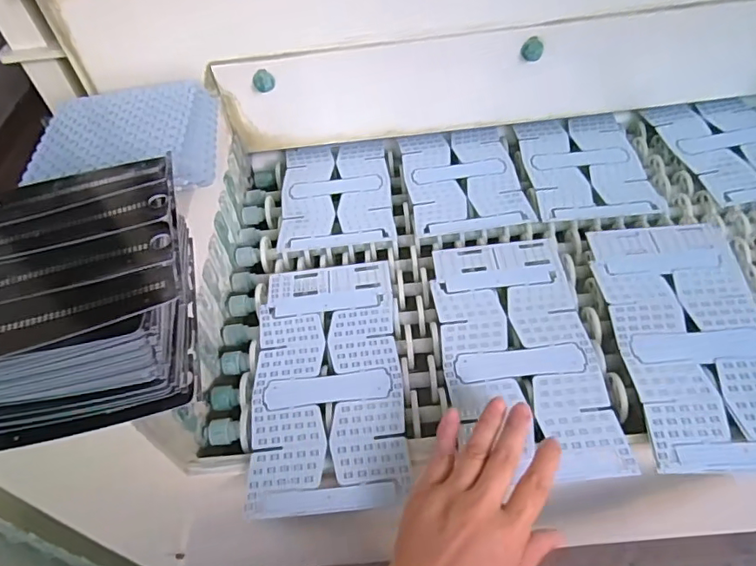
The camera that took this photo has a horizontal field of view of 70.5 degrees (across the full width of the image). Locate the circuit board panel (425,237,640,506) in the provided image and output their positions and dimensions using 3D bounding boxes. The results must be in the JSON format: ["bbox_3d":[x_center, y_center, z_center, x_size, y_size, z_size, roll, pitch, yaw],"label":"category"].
[{"bbox_3d":[0.122,0.054,0.473,0.127,0.010,0.241,-6,48,2],"label":"circuit board panel"}]

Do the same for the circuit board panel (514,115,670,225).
[{"bbox_3d":[0.243,-0.143,0.633,0.132,0.004,0.179,-3,48,4],"label":"circuit board panel"}]

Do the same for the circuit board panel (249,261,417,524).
[{"bbox_3d":[-0.044,0.079,0.477,0.126,0.010,0.242,-6,48,1],"label":"circuit board panel"}]

